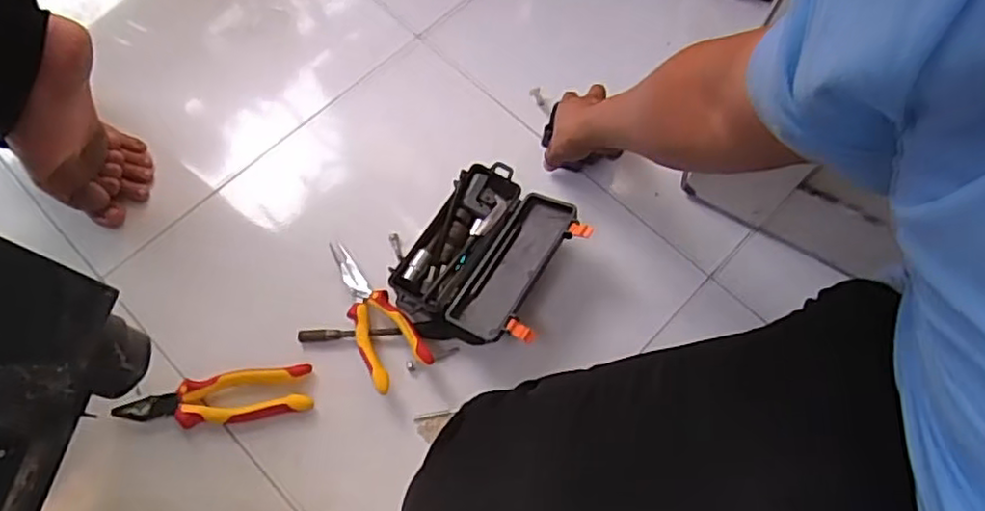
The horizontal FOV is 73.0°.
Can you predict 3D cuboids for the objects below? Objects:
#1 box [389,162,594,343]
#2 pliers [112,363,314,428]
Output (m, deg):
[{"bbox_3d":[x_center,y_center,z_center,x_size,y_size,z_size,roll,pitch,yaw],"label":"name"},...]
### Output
[{"bbox_3d":[0.000,-0.002,0.722,0.156,0.068,0.177,29,69,11],"label":"box"},{"bbox_3d":[-0.287,0.151,0.689,0.192,0.032,0.048,-8,67,-4],"label":"pliers"}]

